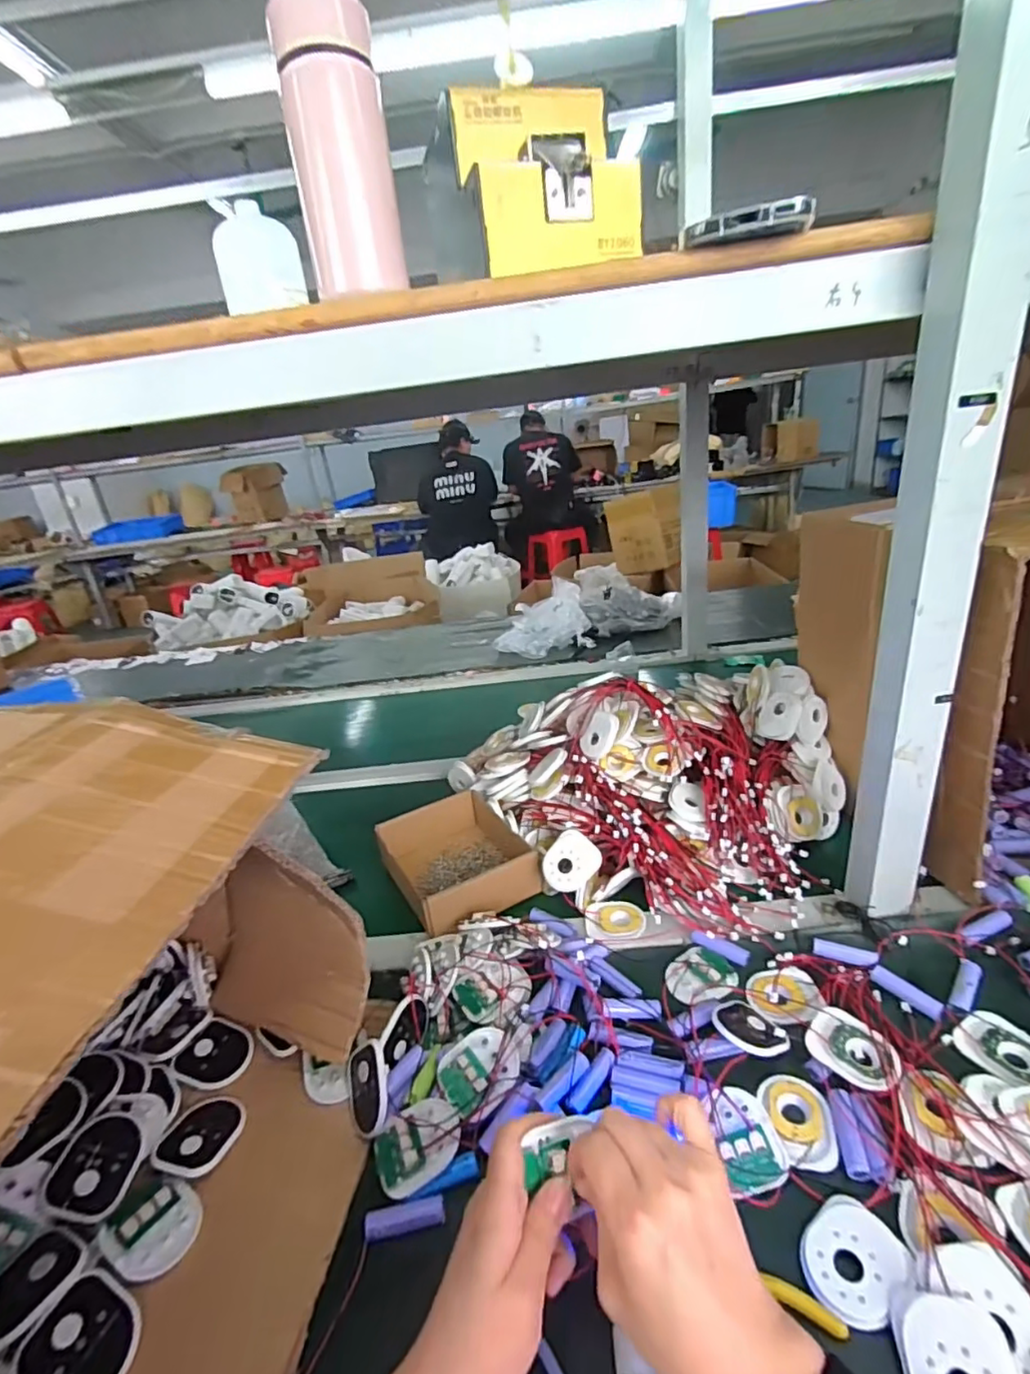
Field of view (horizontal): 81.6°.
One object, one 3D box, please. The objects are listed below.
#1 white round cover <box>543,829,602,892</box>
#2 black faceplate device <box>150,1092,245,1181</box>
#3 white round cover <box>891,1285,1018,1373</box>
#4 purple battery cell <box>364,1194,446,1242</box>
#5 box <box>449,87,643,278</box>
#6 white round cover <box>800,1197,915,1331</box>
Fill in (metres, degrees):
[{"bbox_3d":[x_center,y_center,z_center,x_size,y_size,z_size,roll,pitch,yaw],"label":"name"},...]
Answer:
[{"bbox_3d":[0.058,0.176,0.604,0.049,0.007,0.060,36,78,18],"label":"white round cover"},{"bbox_3d":[-0.225,0.322,0.432,0.045,0.014,0.056,2,26,21],"label":"black faceplate device"},{"bbox_3d":[0.219,0.337,0.293,0.049,0.010,0.060,0,25,15],"label":"white round cover"},{"bbox_3d":[-0.070,0.343,0.383,0.050,0.014,0.014,-10,24,-6],"label":"purple battery cell"},{"bbox_3d":[0.021,-0.381,0.449,0.131,0.125,0.072,-13,24,-13],"label":"box"},{"bbox_3d":[0.192,0.323,0.339,0.058,0.004,0.048,-23,28,-32],"label":"white round cover"}]

